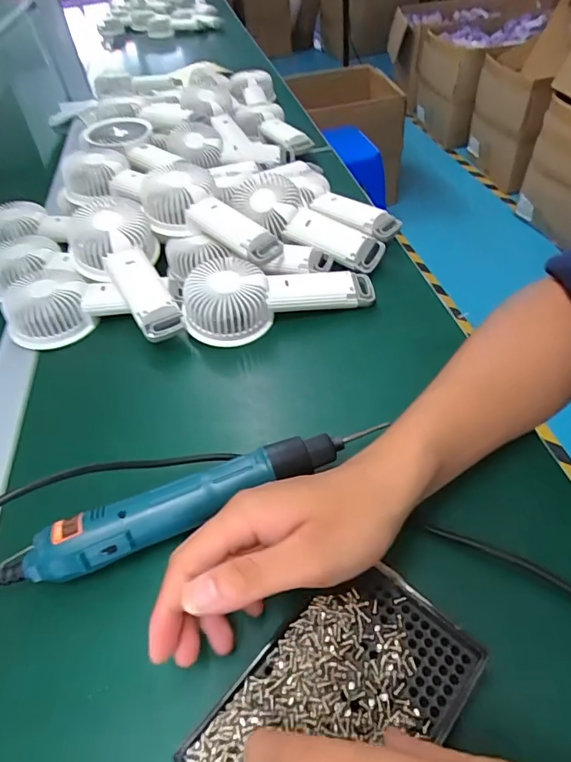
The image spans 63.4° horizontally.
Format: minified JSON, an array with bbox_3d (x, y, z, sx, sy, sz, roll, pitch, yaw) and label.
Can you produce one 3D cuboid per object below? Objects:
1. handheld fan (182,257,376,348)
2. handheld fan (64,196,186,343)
[{"bbox_3d":[-0.008,-0.089,0.449,0.184,0.054,0.073,-17,48,-9],"label":"handheld fan"},{"bbox_3d":[-0.154,-0.108,0.459,0.086,0.043,0.174,-27,70,-17],"label":"handheld fan"}]

